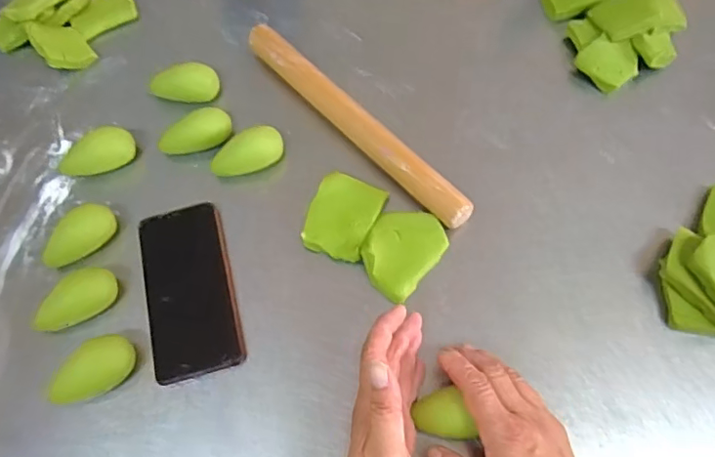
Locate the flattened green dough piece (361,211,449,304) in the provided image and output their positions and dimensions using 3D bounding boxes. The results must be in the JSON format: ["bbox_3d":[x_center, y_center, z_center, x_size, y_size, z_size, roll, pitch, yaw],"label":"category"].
[{"bbox_3d":[0.039,0.014,0.476,0.063,0.015,0.081,37,72,17],"label":"flattened green dough piece"}]

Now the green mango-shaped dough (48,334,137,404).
[{"bbox_3d":[-0.216,0.118,0.446,0.067,0.033,0.035,-35,69,-13],"label":"green mango-shaped dough"}]

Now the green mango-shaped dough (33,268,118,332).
[{"bbox_3d":[-0.242,0.065,0.471,0.039,0.029,0.070,37,72,17],"label":"green mango-shaped dough"}]

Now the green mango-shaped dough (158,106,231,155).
[{"bbox_3d":[-0.158,-0.091,0.534,0.070,0.032,0.031,-26,67,-9],"label":"green mango-shaped dough"}]

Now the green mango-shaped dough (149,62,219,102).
[{"bbox_3d":[-0.179,-0.148,0.566,0.066,0.031,0.035,-12,65,-3],"label":"green mango-shaped dough"}]

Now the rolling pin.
[{"bbox_3d":[-0.006,-0.105,0.536,0.029,0.034,0.296,-40,70,-15],"label":"rolling pin"}]

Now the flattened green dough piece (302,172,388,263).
[{"bbox_3d":[-0.013,-0.012,0.498,0.060,0.013,0.076,19,68,11],"label":"flattened green dough piece"}]

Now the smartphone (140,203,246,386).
[{"bbox_3d":[-0.149,0.052,0.477,0.074,0.016,0.153,-17,67,1],"label":"smartphone"}]

